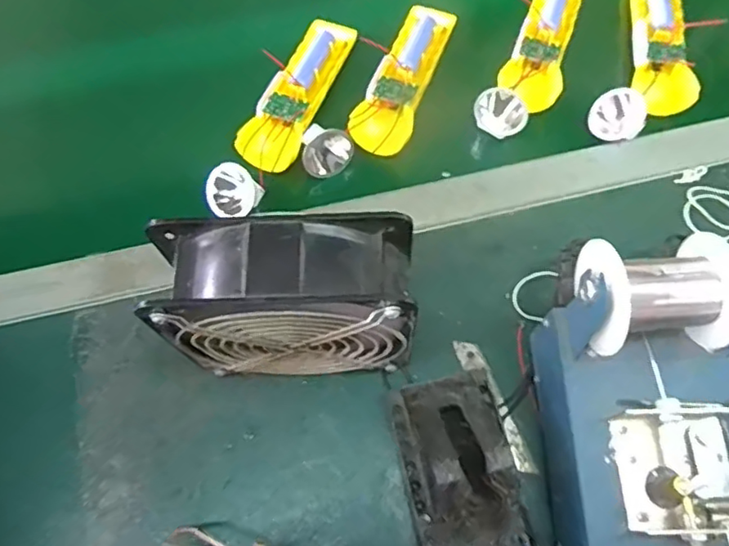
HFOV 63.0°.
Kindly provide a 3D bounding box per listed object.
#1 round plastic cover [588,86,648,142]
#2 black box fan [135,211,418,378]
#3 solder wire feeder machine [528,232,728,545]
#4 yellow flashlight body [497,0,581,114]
[{"bbox_3d":[0.215,-0.134,0.503,0.043,0.046,0.014,48,49,9],"label":"round plastic cover"},{"bbox_3d":[-0.044,0.024,0.376,0.148,0.152,0.062,-1,67,1],"label":"black box fan"},{"bbox_3d":[0.190,0.109,0.346,0.146,0.125,0.232,-2,67,0],"label":"solder wire feeder machine"},{"bbox_3d":[0.165,-0.211,0.536,0.052,0.023,0.157,21,69,10],"label":"yellow flashlight body"}]

